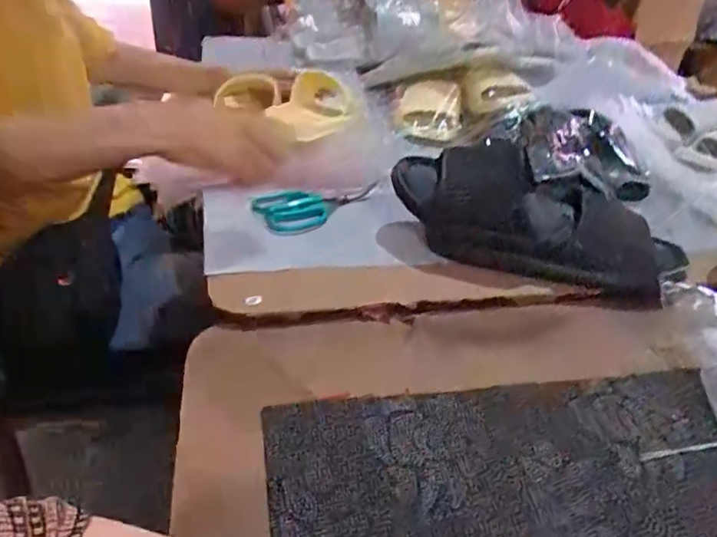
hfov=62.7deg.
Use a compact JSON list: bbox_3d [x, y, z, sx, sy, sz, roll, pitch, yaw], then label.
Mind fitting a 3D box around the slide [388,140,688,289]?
[{"bbox_3d":[0.179,-0.054,0.591,0.297,0.113,0.085,12,37,11],"label":"slide"}]

